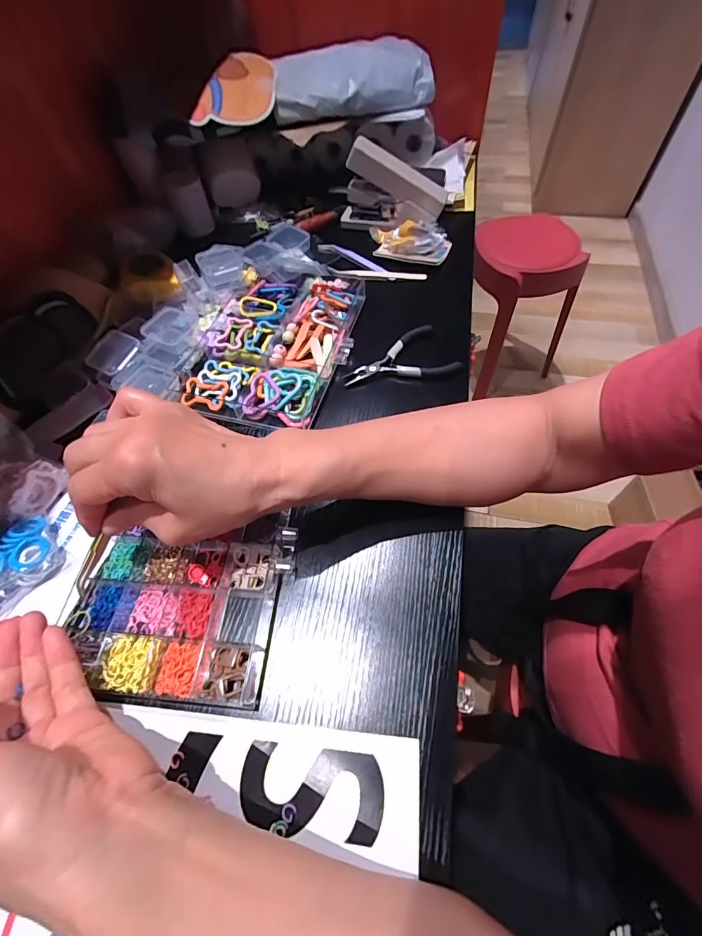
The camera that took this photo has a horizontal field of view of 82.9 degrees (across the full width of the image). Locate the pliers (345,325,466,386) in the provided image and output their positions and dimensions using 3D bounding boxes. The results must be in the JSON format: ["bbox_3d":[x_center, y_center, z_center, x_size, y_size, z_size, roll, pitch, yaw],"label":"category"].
[{"bbox_3d":[0.049,-0.115,0.406,0.112,0.011,0.065,-7,59,-3],"label":"pliers"}]

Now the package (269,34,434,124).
[{"bbox_3d":[0.001,-0.490,0.501,0.202,0.052,0.065,-14,60,-8],"label":"package"}]

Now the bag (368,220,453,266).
[{"bbox_3d":[0.069,-0.285,0.492,0.103,0.031,0.057,20,61,15],"label":"bag"}]

